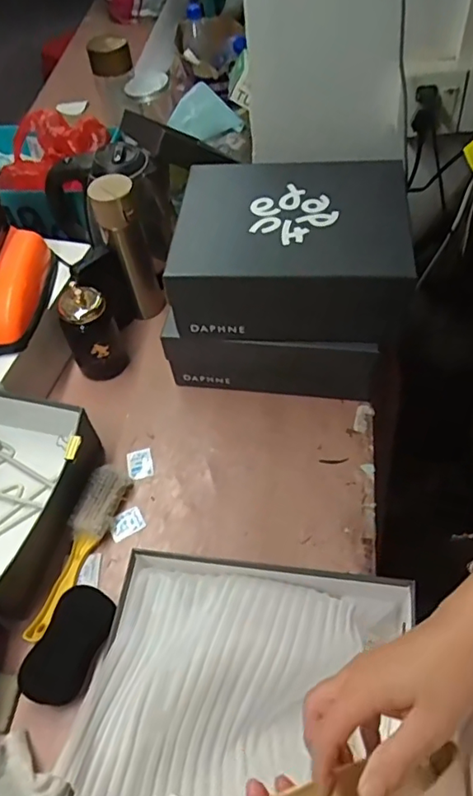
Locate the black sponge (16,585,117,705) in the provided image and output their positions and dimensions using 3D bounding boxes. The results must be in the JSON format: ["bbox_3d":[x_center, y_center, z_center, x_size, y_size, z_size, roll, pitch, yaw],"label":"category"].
[{"bbox_3d":[-0.189,0.278,0.630,0.059,0.037,0.123,15,57,15],"label":"black sponge"}]

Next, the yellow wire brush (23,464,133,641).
[{"bbox_3d":[-0.197,0.188,0.701,0.050,0.036,0.227,11,56,13],"label":"yellow wire brush"}]

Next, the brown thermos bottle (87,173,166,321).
[{"bbox_3d":[-0.169,-0.234,0.890,0.070,0.262,0.078,-16,54,-6],"label":"brown thermos bottle"}]

